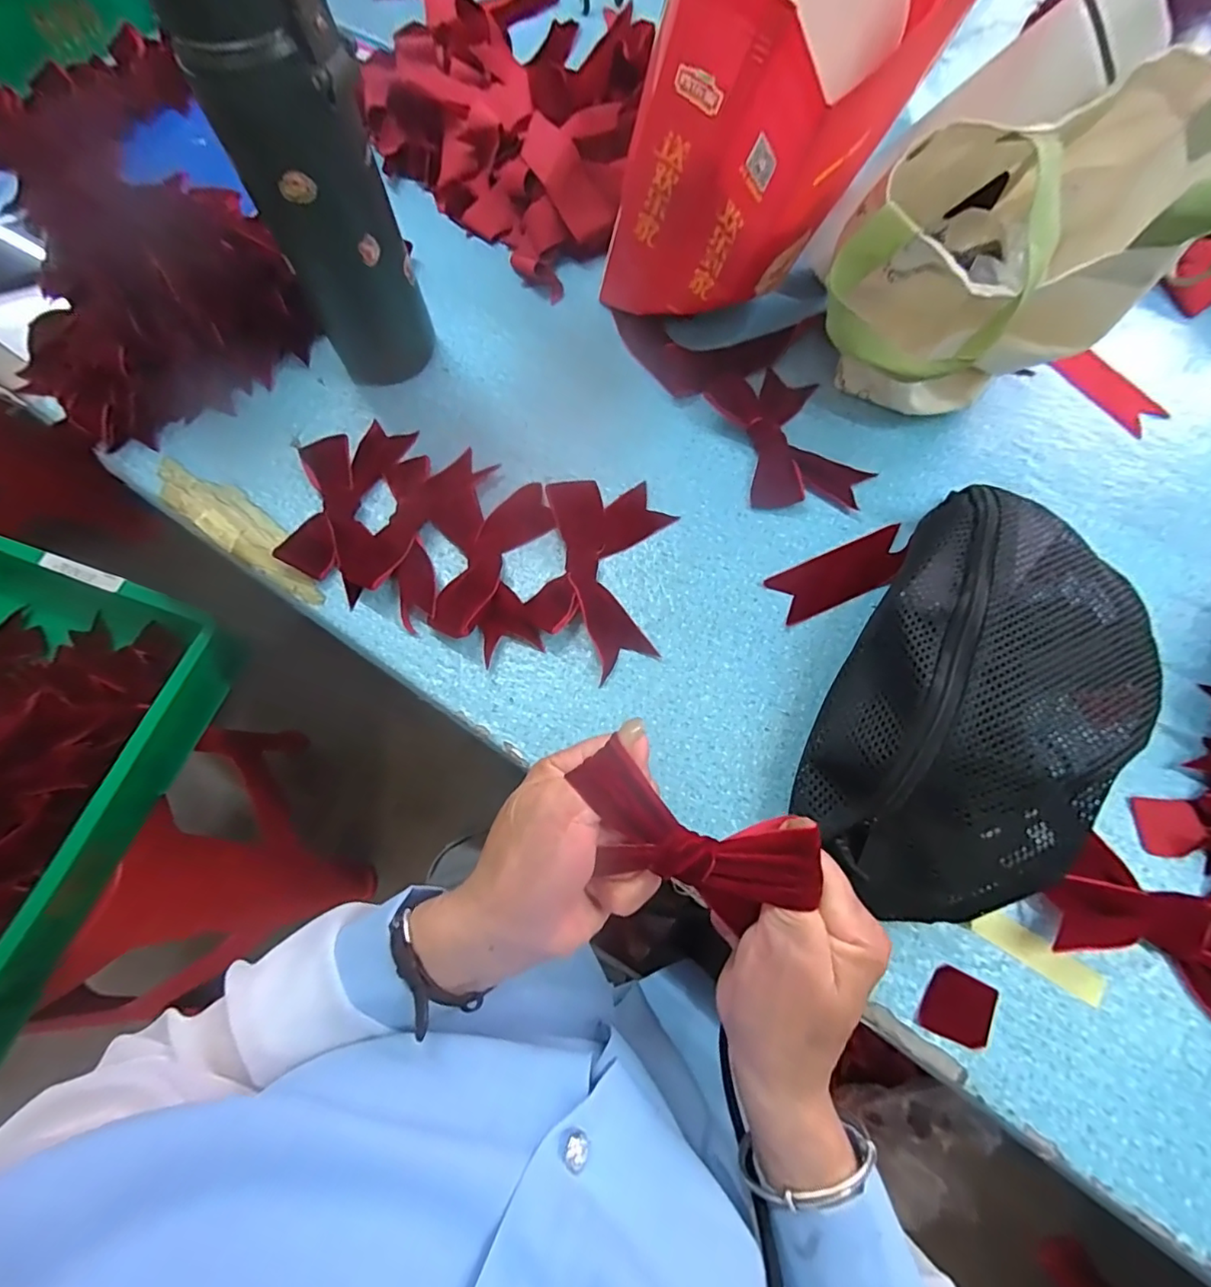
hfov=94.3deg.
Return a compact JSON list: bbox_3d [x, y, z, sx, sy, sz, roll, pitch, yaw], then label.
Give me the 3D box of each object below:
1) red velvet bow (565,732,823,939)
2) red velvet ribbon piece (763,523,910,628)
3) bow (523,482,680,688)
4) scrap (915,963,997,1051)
[{"bbox_3d":[0.037,0.087,0.248,0.108,0.023,0.046,22,71,10],"label":"red velvet bow"},{"bbox_3d":[0.170,-0.049,0.401,0.104,0.004,0.037,-23,70,-7],"label":"red velvet ribbon piece"},{"bbox_3d":[-0.005,-0.053,0.396,0.089,0.021,0.143,6,69,4],"label":"bow"},{"bbox_3d":[0.192,0.197,0.304,0.034,0.004,0.034,25,72,11],"label":"scrap"}]

